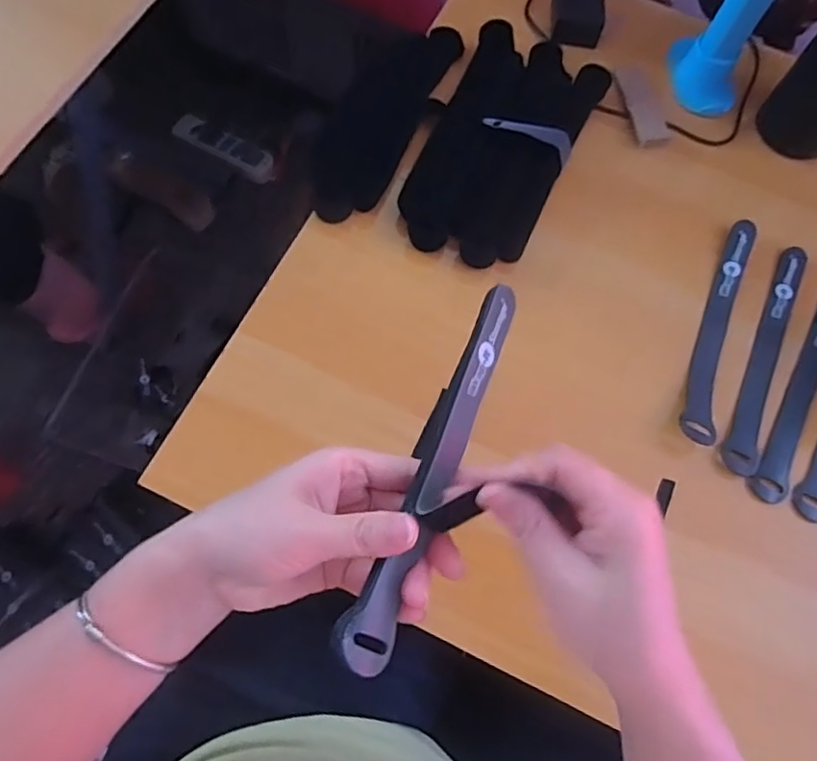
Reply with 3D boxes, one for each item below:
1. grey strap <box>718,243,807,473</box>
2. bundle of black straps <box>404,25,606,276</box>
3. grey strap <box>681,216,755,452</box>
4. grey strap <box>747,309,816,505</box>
[{"bbox_3d":[0.262,-0.020,0.433,0.022,0.010,0.192,25,71,6],"label":"grey strap"},{"bbox_3d":[0.077,-0.190,0.476,0.109,0.030,0.221,22,71,5],"label":"bundle of black straps"},{"bbox_3d":[0.227,-0.041,0.431,0.022,0.025,0.192,24,71,6],"label":"grey strap"},{"bbox_3d":[0.288,-0.001,0.426,0.023,0.010,0.195,31,72,8],"label":"grey strap"}]

